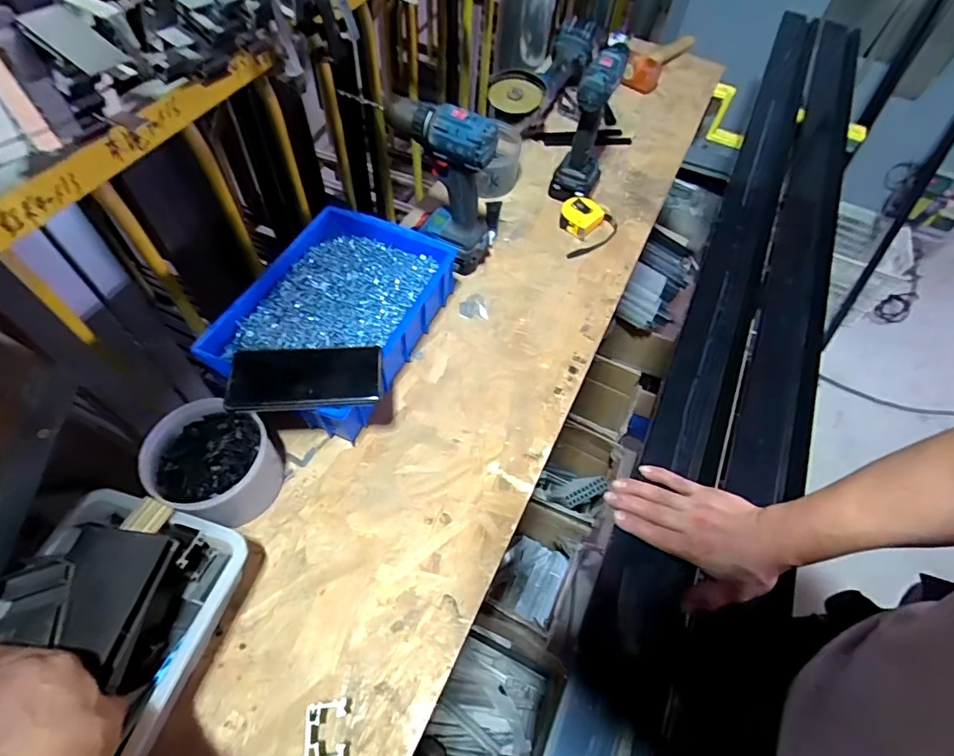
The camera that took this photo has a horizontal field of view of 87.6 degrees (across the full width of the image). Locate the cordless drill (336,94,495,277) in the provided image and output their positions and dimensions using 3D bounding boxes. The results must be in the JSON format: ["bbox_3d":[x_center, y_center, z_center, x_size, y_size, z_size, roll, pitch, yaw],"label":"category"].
[{"bbox_3d":[-0.057,-0.268,0.697,0.170,0.227,0.078,22,59,11],"label":"cordless drill"}]

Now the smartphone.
[{"bbox_3d":[-0.185,-0.003,0.540,0.160,0.012,0.075,-4,57,-7],"label":"smartphone"}]

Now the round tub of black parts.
[{"bbox_3d":[-0.274,0.093,0.526,0.111,0.081,0.113,2,57,-2],"label":"round tub of black parts"}]

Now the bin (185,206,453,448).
[{"bbox_3d":[-0.181,-0.076,0.649,0.224,0.089,0.310,18,58,8],"label":"bin"}]

